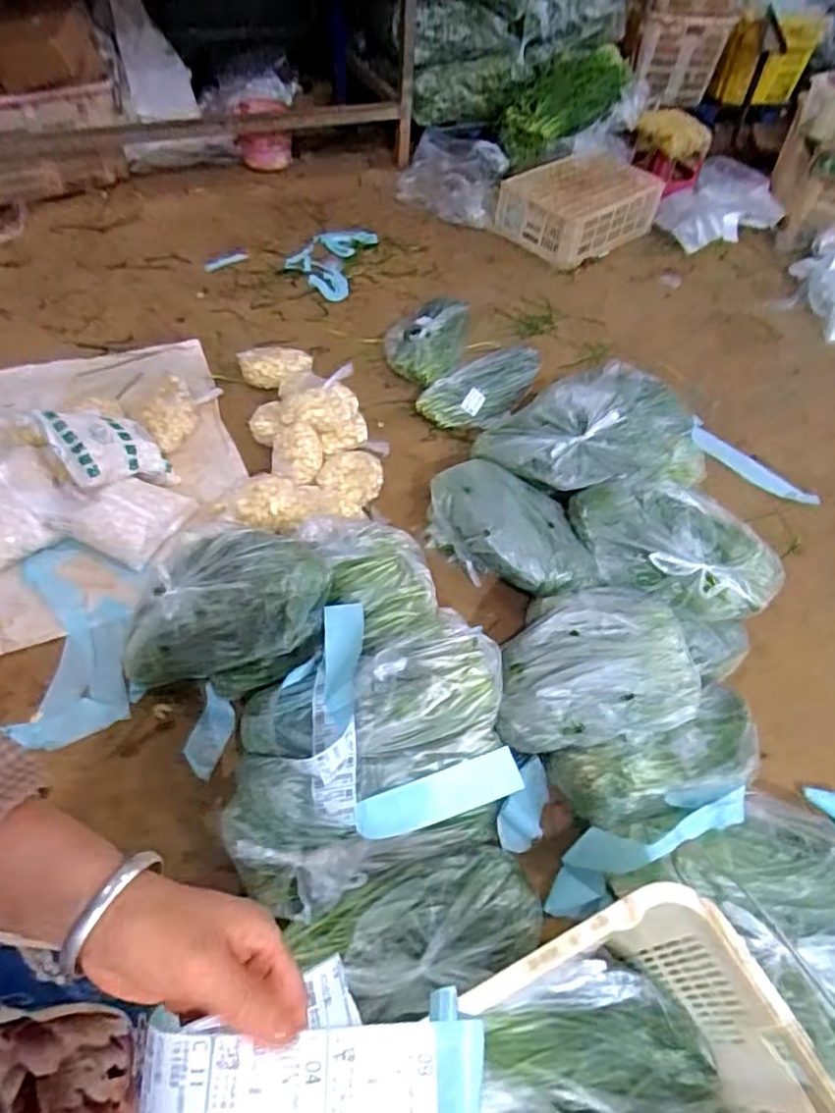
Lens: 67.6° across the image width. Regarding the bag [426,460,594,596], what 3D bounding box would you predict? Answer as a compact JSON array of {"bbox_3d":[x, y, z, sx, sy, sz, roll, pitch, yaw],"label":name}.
[{"bbox_3d":[0.215,-0.061,1.441,0.432,0.150,0.243,32,57,18],"label":"bag"}]

